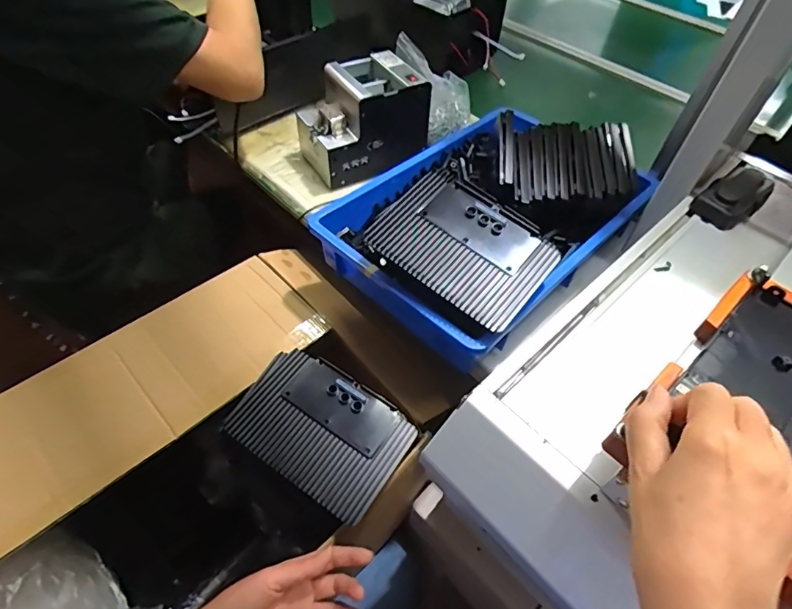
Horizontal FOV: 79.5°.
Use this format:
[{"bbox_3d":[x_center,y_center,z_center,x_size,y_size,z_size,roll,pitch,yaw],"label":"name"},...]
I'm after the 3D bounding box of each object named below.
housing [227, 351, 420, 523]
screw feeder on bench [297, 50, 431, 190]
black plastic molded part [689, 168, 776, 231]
[{"bbox_3d":[-0.089,0.142,0.560,0.200,0.026,0.133,29,56,19],"label":"housing"},{"bbox_3d":[-0.057,-0.311,0.812,0.187,0.155,0.138,-25,57,-21],"label":"screw feeder on bench"},{"bbox_3d":[0.389,-0.124,0.549,0.096,0.030,0.052,-28,58,-23],"label":"black plastic molded part"}]

